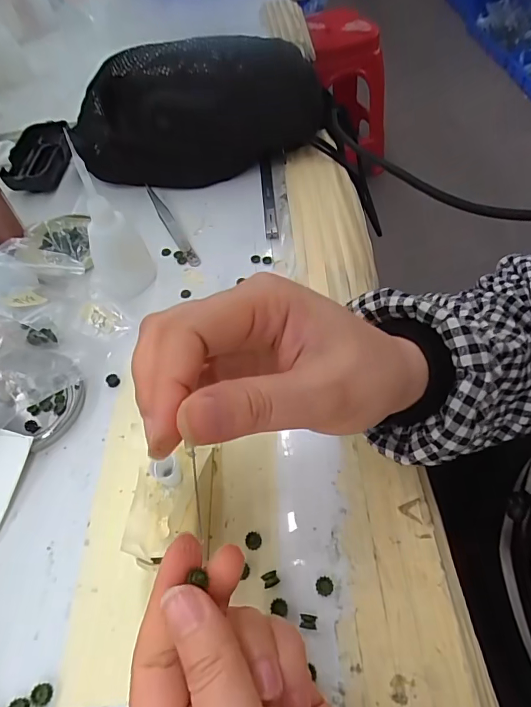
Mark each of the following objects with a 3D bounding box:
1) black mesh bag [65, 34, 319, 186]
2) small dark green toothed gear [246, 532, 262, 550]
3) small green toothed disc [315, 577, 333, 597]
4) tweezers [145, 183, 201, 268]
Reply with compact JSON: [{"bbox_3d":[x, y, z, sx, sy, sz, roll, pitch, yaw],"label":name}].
[{"bbox_3d":[-0.062,-0.241,0.420,0.235,0.116,0.085,-6,54,0],"label":"black mesh bag"},{"bbox_3d":[-0.007,0.103,0.238,0.009,0.004,0.009,-5,54,1],"label":"small dark green toothed gear"},{"bbox_3d":[0.030,0.120,0.223,0.009,0.004,0.008,-3,54,2],"label":"small green toothed disc"},{"bbox_3d":[-0.090,-0.124,0.406,0.010,0.010,0.128,-25,56,-13],"label":"tweezers"}]

